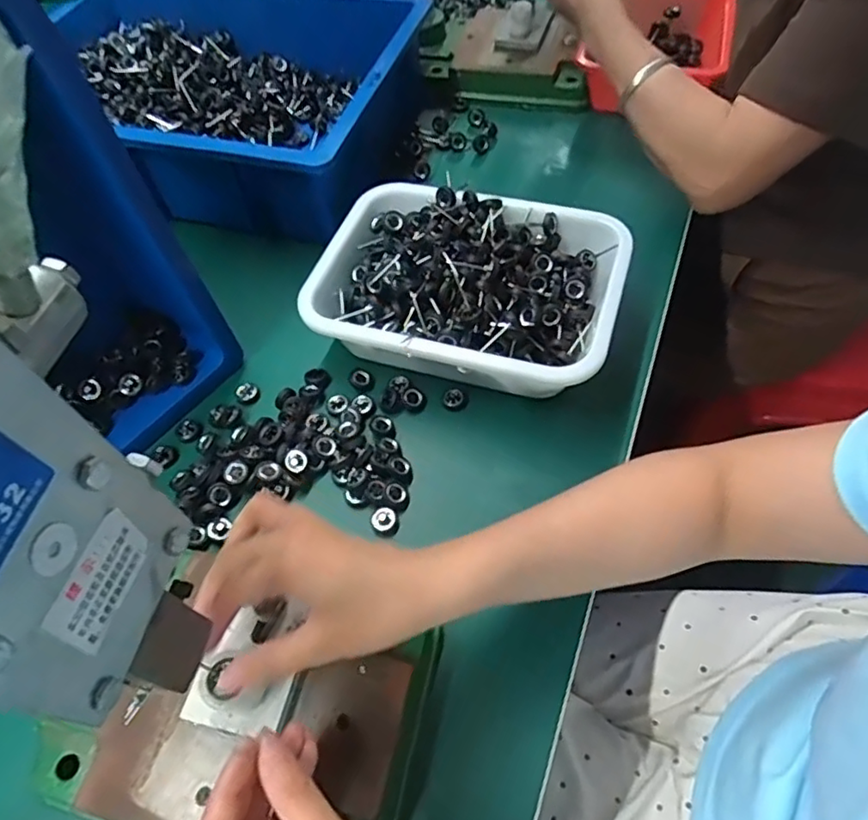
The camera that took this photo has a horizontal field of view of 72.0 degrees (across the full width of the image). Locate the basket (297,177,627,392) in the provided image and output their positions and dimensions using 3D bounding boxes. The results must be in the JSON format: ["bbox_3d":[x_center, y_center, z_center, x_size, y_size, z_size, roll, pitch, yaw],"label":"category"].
[{"bbox_3d":[0.023,-0.099,0.504,0.254,0.062,0.188,16,59,16],"label":"basket"}]

